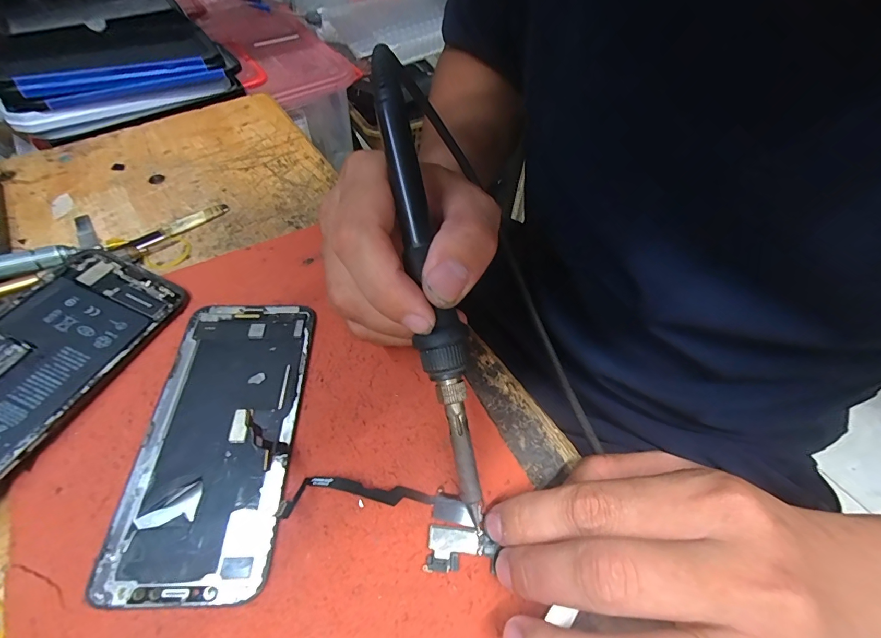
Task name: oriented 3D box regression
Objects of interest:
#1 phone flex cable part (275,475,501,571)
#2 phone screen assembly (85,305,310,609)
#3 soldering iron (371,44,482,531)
[{"bbox_3d":[-0.020,0.083,0.172,0.089,0.006,0.028,18,55,3],"label":"phone flex cable part"},{"bbox_3d":[-0.103,0.051,0.191,0.065,0.006,0.139,1,55,-3],"label":"phone screen assembly"},{"bbox_3d":[-0.004,-0.012,0.167,0.018,0.015,0.196,-12,90,-13],"label":"soldering iron"}]

